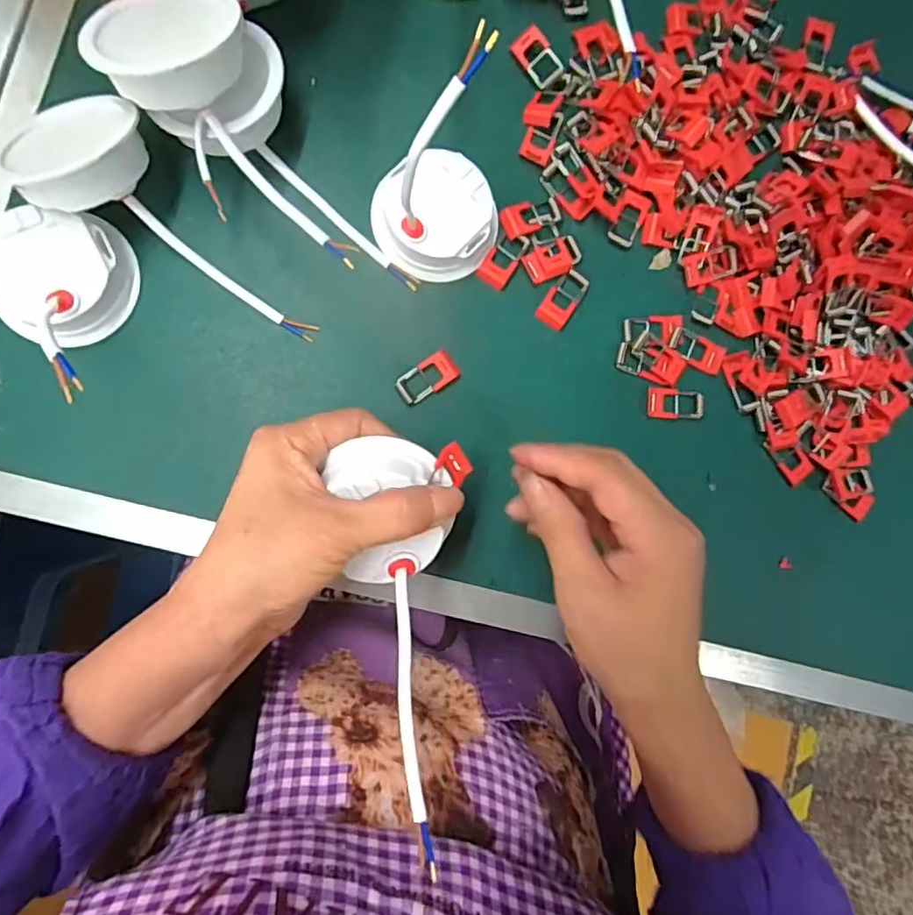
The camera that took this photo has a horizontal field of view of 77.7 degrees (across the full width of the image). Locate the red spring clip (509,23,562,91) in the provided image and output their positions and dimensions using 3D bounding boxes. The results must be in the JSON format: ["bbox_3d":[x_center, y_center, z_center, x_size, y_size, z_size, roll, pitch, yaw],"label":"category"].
[{"bbox_3d":[0.048,-0.236,0.334,0.019,0.005,0.033,-38,94,13],"label":"red spring clip"}]

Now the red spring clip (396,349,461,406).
[{"bbox_3d":[-0.017,-0.045,0.328,0.037,0.010,0.020,-37,93,-7],"label":"red spring clip"}]

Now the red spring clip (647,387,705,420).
[{"bbox_3d":[0.134,-0.033,0.346,0.035,0.004,0.018,4,88,-7],"label":"red spring clip"}]

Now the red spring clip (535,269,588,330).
[{"bbox_3d":[0.064,-0.095,0.338,0.019,0.006,0.037,34,85,-5],"label":"red spring clip"}]

